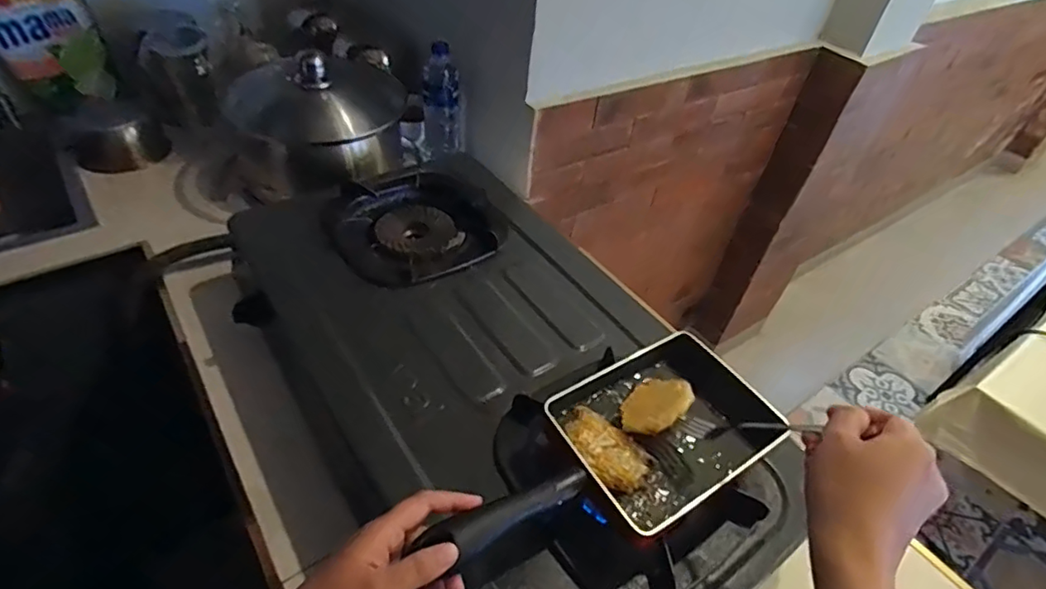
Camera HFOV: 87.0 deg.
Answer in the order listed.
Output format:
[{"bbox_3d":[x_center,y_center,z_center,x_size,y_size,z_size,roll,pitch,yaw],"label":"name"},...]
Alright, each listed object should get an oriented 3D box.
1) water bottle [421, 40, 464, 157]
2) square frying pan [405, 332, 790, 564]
[{"bbox_3d":[-0.152,-0.358,1.033,0.076,0.205,0.067,1,44,-7],"label":"water bottle"},{"bbox_3d":[0.073,0.137,0.456,0.304,0.045,0.137,-23,52,-29],"label":"square frying pan"}]

